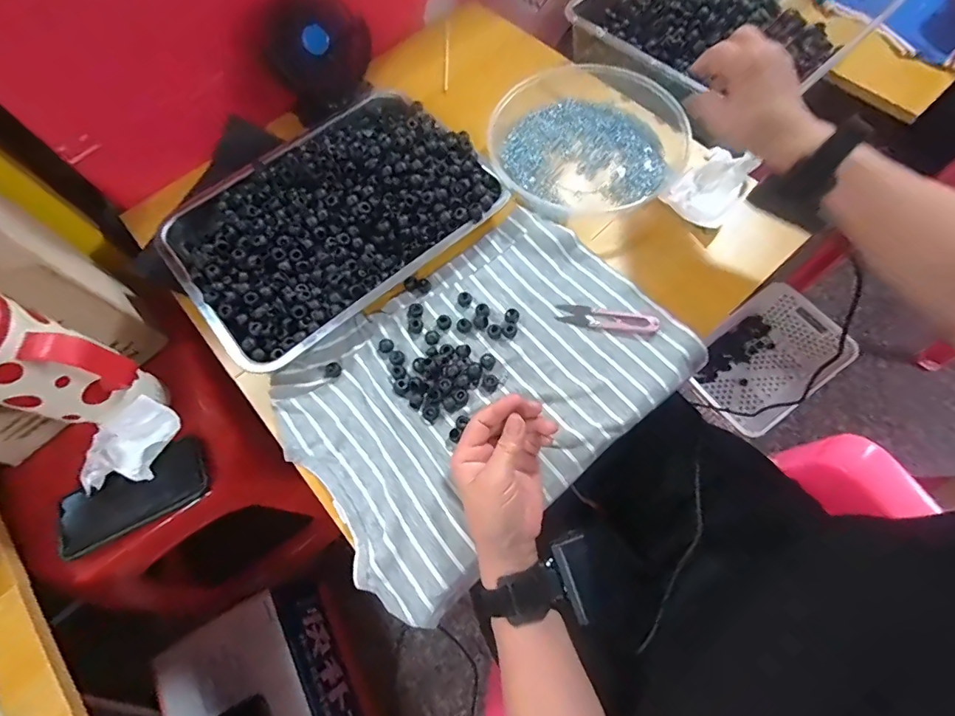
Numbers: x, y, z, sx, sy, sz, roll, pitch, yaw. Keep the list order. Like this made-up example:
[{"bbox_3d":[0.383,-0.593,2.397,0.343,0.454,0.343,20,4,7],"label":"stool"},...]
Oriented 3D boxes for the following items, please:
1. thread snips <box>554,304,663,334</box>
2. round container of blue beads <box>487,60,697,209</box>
[{"bbox_3d":[0.135,-0.042,0.480,0.102,0.009,0.025,9,68,6],"label":"thread snips"},{"bbox_3d":[0.138,-0.280,0.558,0.232,0.043,0.222,-1,68,3],"label":"round container of blue beads"}]

